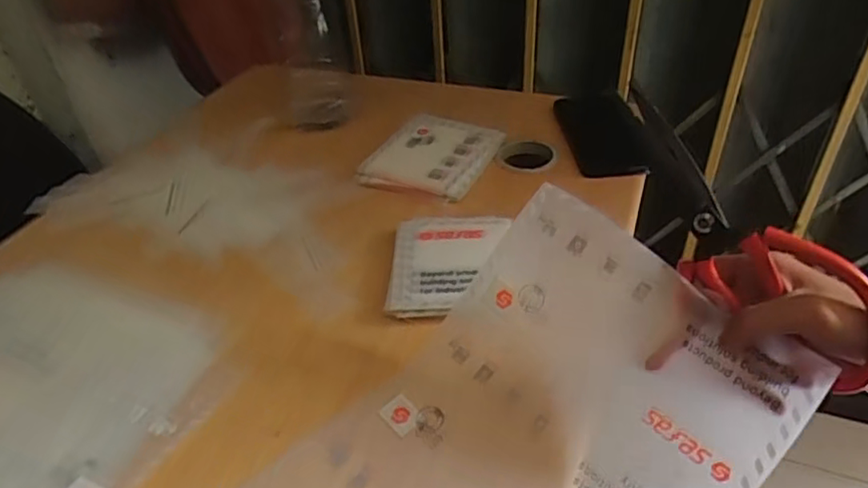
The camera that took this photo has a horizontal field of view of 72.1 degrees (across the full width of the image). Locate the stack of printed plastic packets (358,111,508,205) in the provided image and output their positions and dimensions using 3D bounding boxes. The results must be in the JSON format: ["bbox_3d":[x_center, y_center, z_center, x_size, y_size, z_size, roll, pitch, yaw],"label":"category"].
[{"bbox_3d":[-0.003,-0.093,0.627,0.111,0.020,0.126,16,44,22],"label":"stack of printed plastic packets"}]

